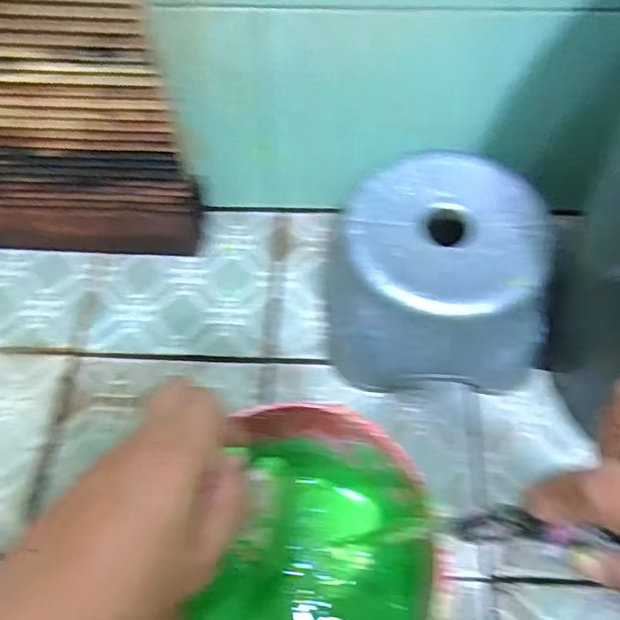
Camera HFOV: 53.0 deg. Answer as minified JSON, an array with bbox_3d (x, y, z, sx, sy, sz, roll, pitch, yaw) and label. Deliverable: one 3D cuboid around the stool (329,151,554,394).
[{"bbox_3d":[0.118,-0.035,0.609,0.197,0.128,0.195,0,59,1],"label":"stool"}]

